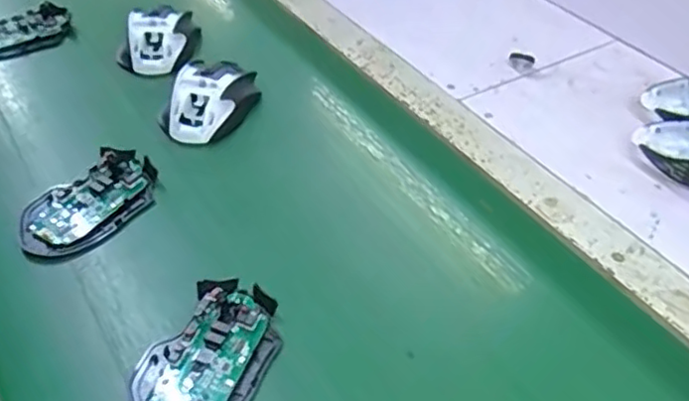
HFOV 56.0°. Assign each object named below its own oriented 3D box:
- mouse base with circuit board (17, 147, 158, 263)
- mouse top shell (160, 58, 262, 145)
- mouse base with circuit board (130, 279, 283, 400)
[{"bbox_3d":[-0.199,0.003,0.513,0.071,0.020,0.114,30,50,26],"label":"mouse base with circuit board"},{"bbox_3d":[-0.126,-0.096,0.609,0.068,0.041,0.110,17,45,14],"label":"mouse top shell"},{"bbox_3d":[-0.087,0.101,0.416,0.071,0.018,0.113,21,46,18],"label":"mouse base with circuit board"}]

